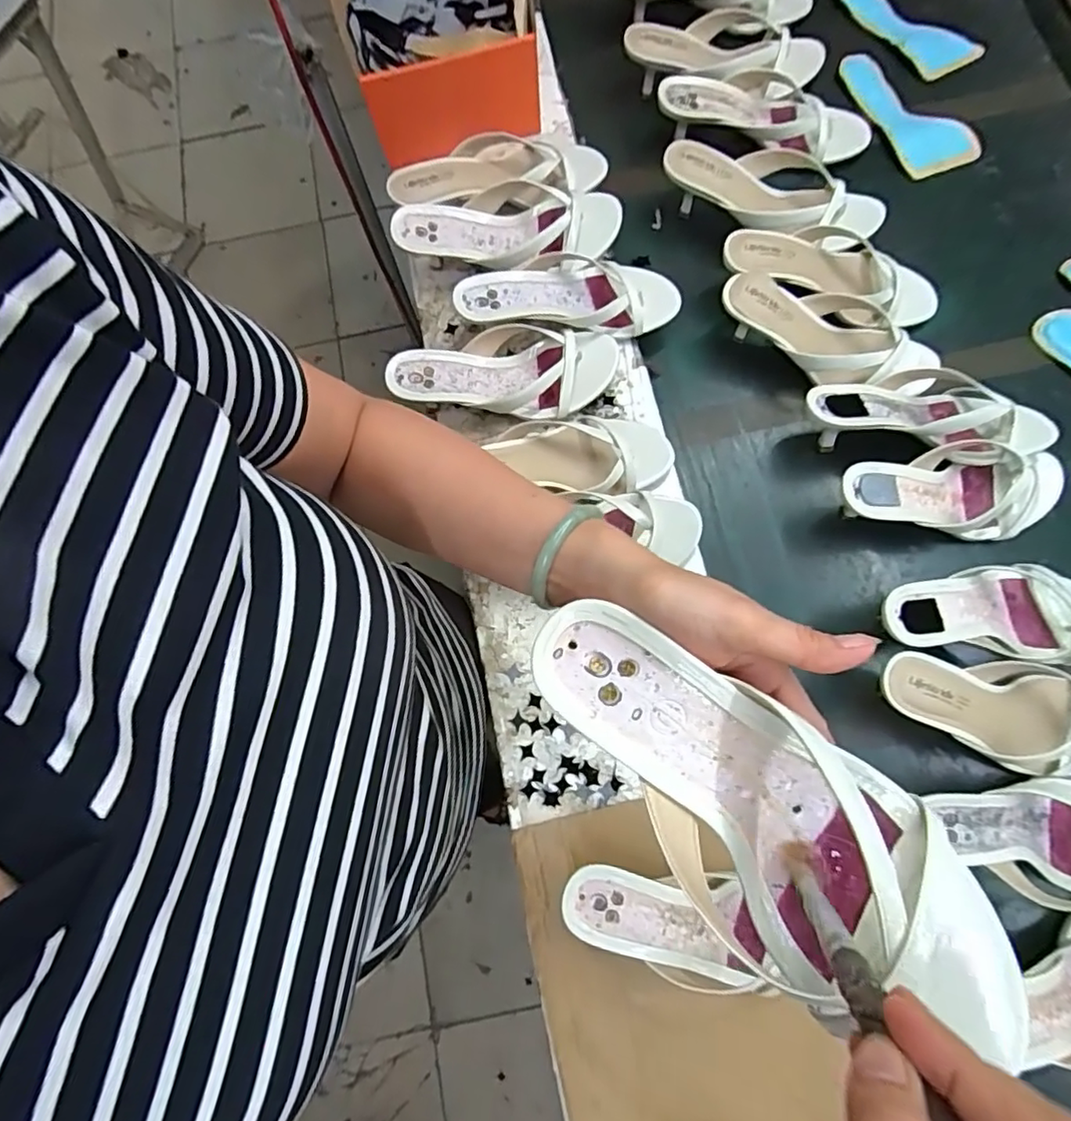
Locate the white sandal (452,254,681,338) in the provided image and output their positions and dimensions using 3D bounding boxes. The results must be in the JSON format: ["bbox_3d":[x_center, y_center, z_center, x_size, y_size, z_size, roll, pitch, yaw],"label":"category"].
[{"bbox_3d":[0.035,-0.281,0.628,0.229,0.058,0.080,-9,69,-1],"label":"white sandal"}]

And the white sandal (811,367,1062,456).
[{"bbox_3d":[0.396,-0.146,0.612,0.240,0.065,0.099,3,76,5],"label":"white sandal"}]

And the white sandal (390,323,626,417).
[{"bbox_3d":[-0.029,-0.197,0.611,0.231,0.059,0.097,-6,76,3],"label":"white sandal"}]

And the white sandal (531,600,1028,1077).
[{"bbox_3d":[0.090,0.106,0.255,0.223,0.049,0.092,39,76,9],"label":"white sandal"}]

